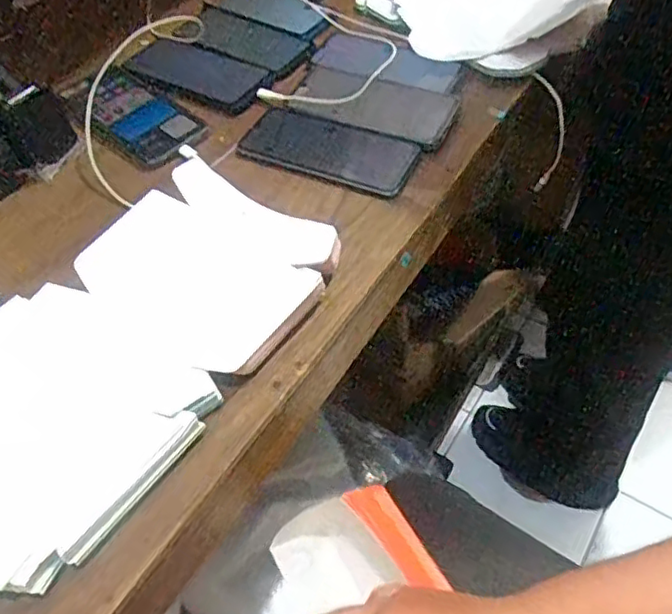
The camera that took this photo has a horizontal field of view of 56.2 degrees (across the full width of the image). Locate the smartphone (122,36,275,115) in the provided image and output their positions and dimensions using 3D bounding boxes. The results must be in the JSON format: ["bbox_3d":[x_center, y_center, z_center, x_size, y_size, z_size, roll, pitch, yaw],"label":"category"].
[{"bbox_3d":[-0.153,-0.256,0.685,0.166,0.013,0.084,28,57,17],"label":"smartphone"}]

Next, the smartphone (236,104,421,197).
[{"bbox_3d":[-0.005,-0.154,0.611,0.167,0.012,0.083,19,56,16],"label":"smartphone"}]

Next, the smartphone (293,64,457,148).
[{"bbox_3d":[0.041,-0.211,0.650,0.161,0.015,0.080,21,55,13],"label":"smartphone"}]

